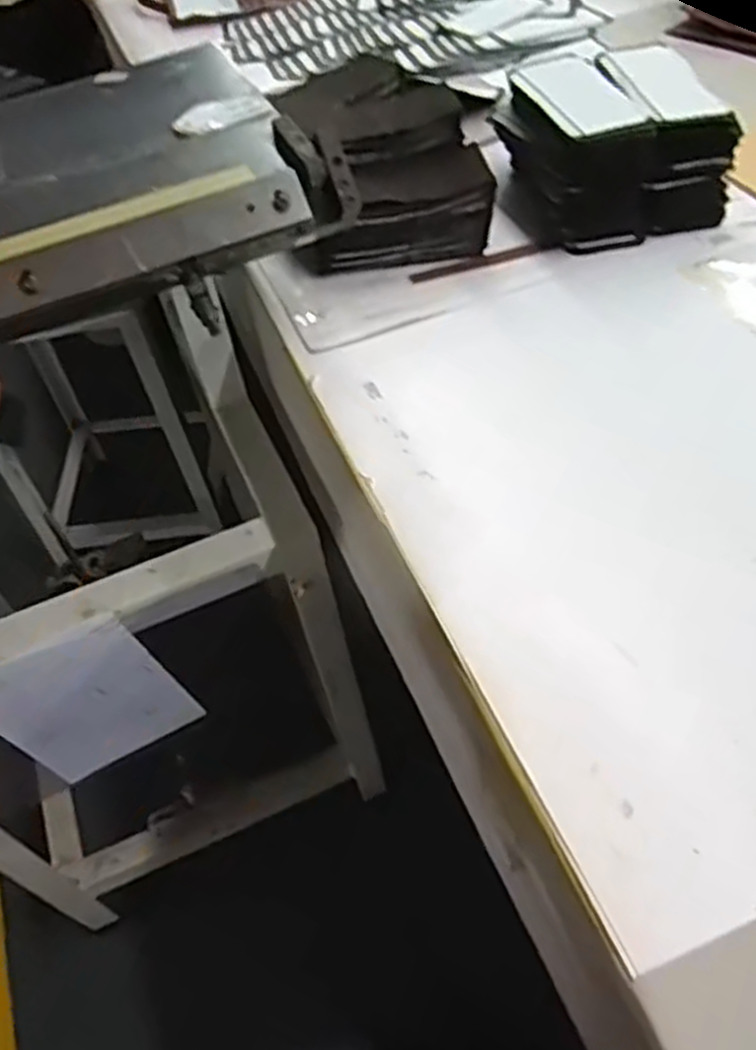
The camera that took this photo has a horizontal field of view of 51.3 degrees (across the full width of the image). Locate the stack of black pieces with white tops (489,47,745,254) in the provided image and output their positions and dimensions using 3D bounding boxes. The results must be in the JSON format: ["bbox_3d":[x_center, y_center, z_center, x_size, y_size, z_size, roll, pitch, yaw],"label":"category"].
[{"bbox_3d":[0.207,-0.342,0.711,0.157,0.100,0.175,-17,49,-6],"label":"stack of black pieces with white tops"}]

